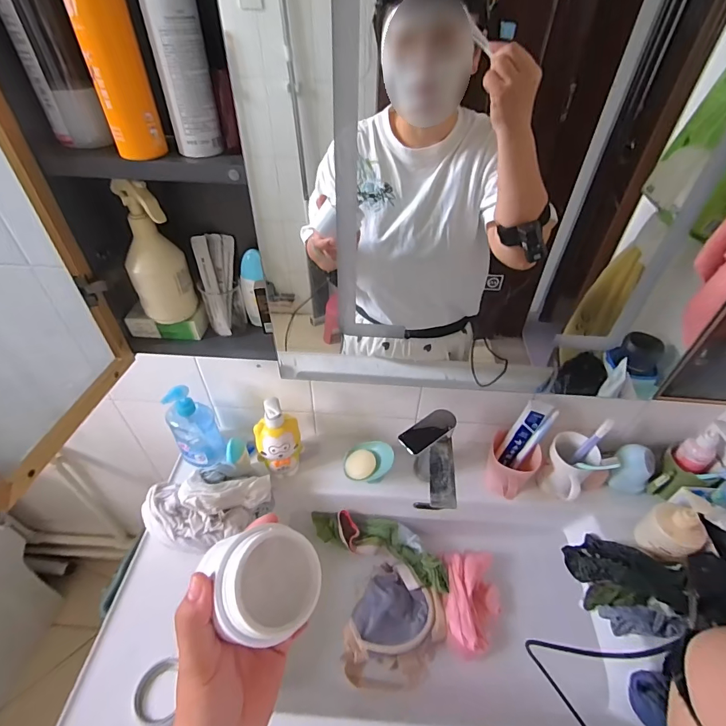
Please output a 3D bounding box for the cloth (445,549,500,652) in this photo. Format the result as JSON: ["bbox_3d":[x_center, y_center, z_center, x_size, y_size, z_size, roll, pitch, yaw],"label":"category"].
[{"bbox_3d":[0.191,0.409,0.703,0.095,0.031,0.154,4,44,2],"label":"cloth"}]

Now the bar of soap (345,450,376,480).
[{"bbox_3d":[-0.005,0.192,0.767,0.055,0.017,0.051,1,44,-1],"label":"bar of soap"}]

